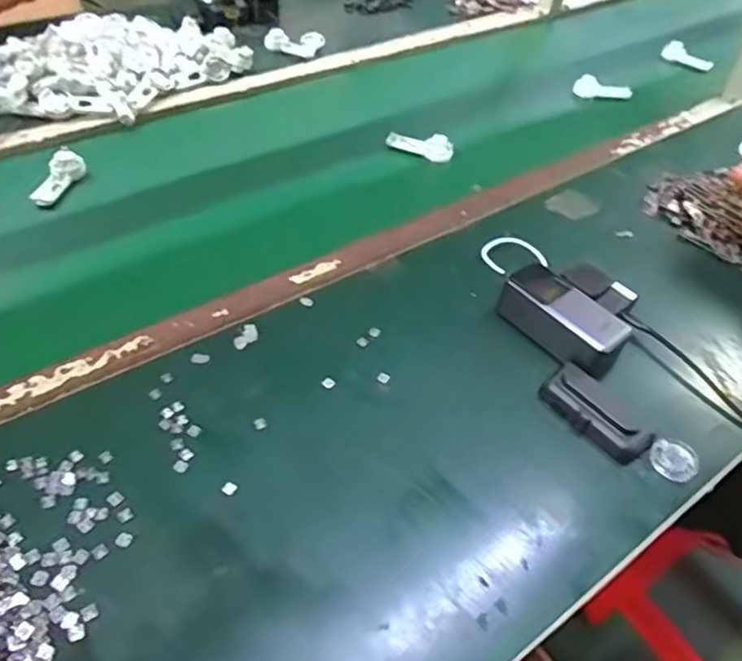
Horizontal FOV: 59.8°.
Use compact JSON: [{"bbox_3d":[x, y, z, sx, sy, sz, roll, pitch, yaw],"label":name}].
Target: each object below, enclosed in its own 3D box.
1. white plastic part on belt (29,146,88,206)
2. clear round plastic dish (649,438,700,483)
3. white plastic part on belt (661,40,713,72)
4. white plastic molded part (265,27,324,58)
[{"bbox_3d":[-0.389,-0.187,0.800,0.032,0.028,0.081,20,68,12],"label":"white plastic part on belt"},{"bbox_3d":[0.277,0.118,0.589,0.041,0.011,0.039,3,46,-3],"label":"clear round plastic dish"},{"bbox_3d":[0.589,-0.507,1.199,0.093,0.029,0.030,26,47,1],"label":"white plastic part on belt"},{"bbox_3d":[-0.132,-0.503,1.128,0.103,0.029,0.053,-3,46,-9],"label":"white plastic molded part"}]

